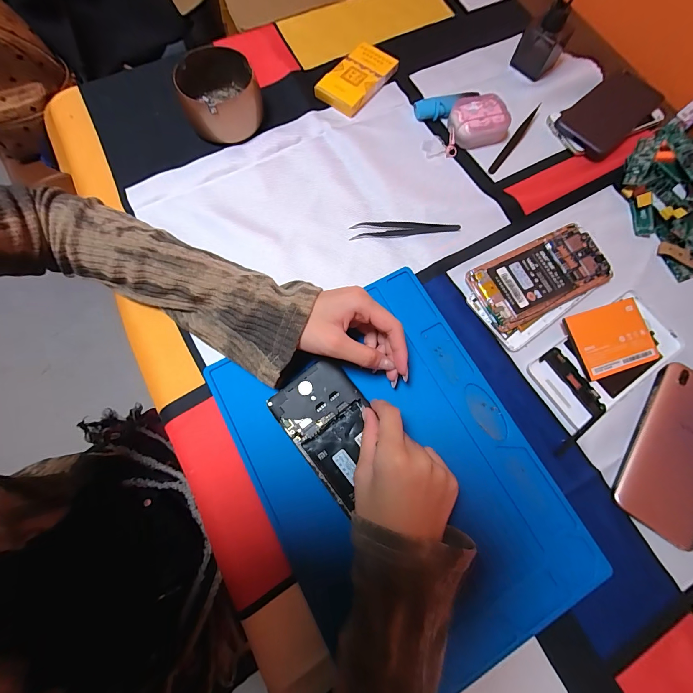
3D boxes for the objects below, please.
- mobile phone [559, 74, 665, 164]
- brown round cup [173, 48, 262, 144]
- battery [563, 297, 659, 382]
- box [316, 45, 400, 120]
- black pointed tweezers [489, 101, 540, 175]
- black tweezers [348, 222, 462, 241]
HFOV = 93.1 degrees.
[{"bbox_3d":[0.317,-0.281,0.398,0.128,0.011,0.071,-40,79,-11],"label":"mobile phone"},{"bbox_3d":[-0.142,-0.285,0.373,0.084,0.056,0.079,0,74,-1],"label":"brown round cup"},{"bbox_3d":[0.262,-0.008,0.323,0.080,0.008,0.064,-16,75,-5],"label":"battery"},{"bbox_3d":[0.013,-0.335,0.411,0.059,0.014,0.101,36,77,9],"label":"box"},{"bbox_3d":[0.202,-0.249,0.393,0.009,0.006,0.116,35,77,9],"label":"black pointed tweezers"},{"bbox_3d":[0.063,-0.126,0.352,0.115,0.008,0.016,-3,74,-2],"label":"black tweezers"}]

